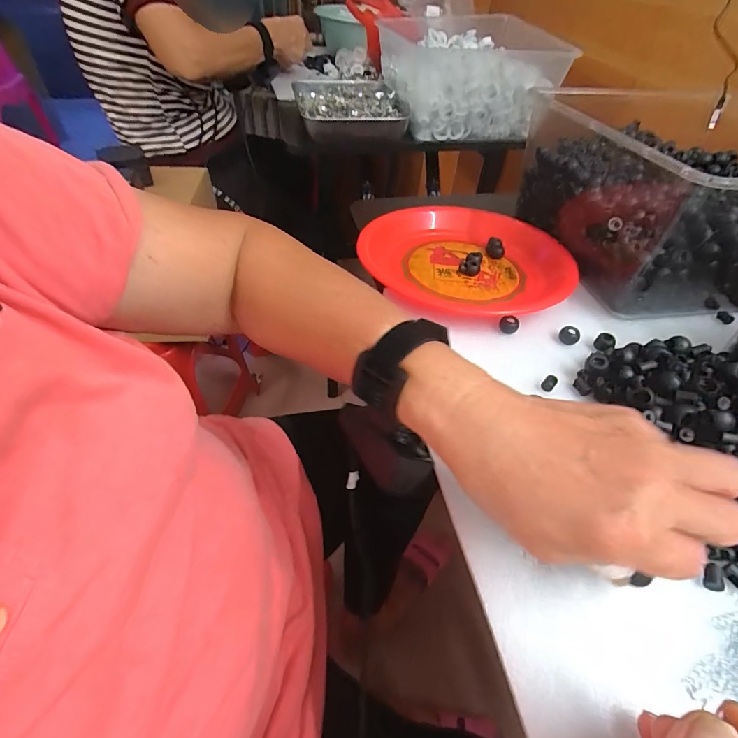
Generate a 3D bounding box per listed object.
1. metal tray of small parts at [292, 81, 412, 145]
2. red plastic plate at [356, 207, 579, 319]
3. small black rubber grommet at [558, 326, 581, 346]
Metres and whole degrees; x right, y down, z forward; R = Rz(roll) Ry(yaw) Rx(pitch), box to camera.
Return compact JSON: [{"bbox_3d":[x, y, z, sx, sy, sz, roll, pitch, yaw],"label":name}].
[{"bbox_3d":[-0.040,-0.503,0.772,0.193,0.050,0.246,-7,49,-9],"label":"metal tray of small parts"},{"bbox_3d":[0.110,-0.136,0.461,0.223,0.035,0.223,1,48,-2],"label":"red plastic plate"},{"bbox_3d":[0.188,-0.032,0.373,0.017,0.014,0.011,28,52,20],"label":"small black rubber grommet"}]

